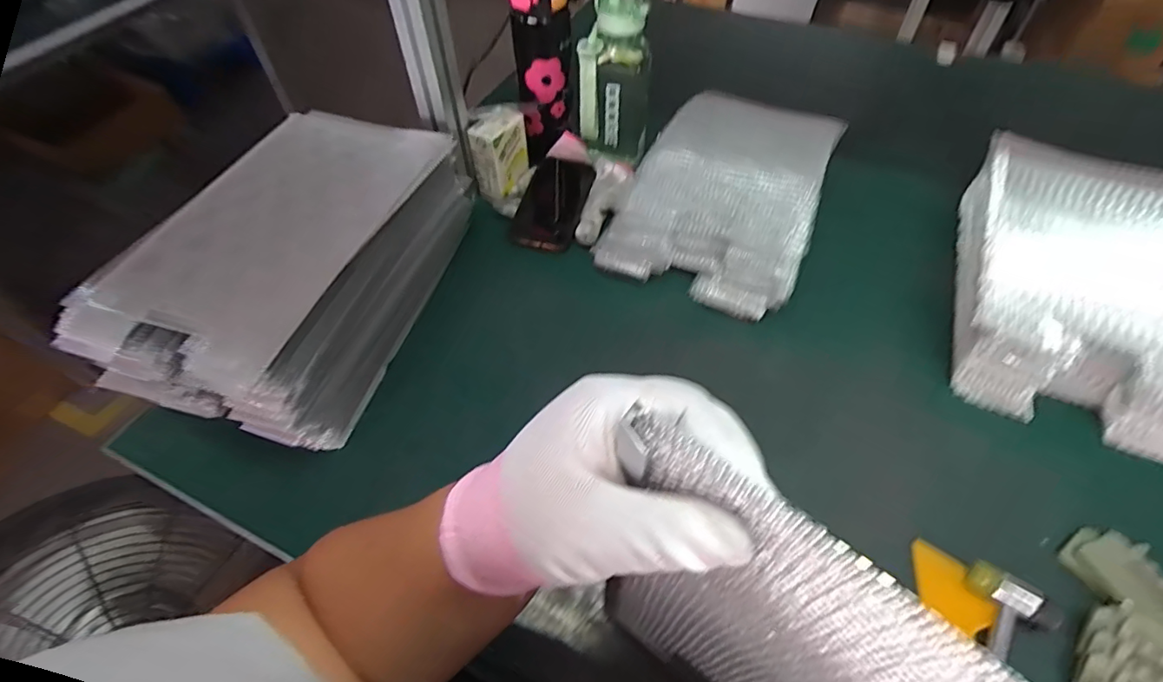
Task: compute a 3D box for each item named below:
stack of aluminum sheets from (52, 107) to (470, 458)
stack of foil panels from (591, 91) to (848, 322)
[{"bbox_3d":[-0.302,-0.089,0.565,0.230,0.162,0.361,13,55,11],"label":"stack of aluminum sheets"},{"bbox_3d":[0.166,-0.174,0.627,0.213,0.038,0.257,22,79,20],"label":"stack of foil panels"}]

